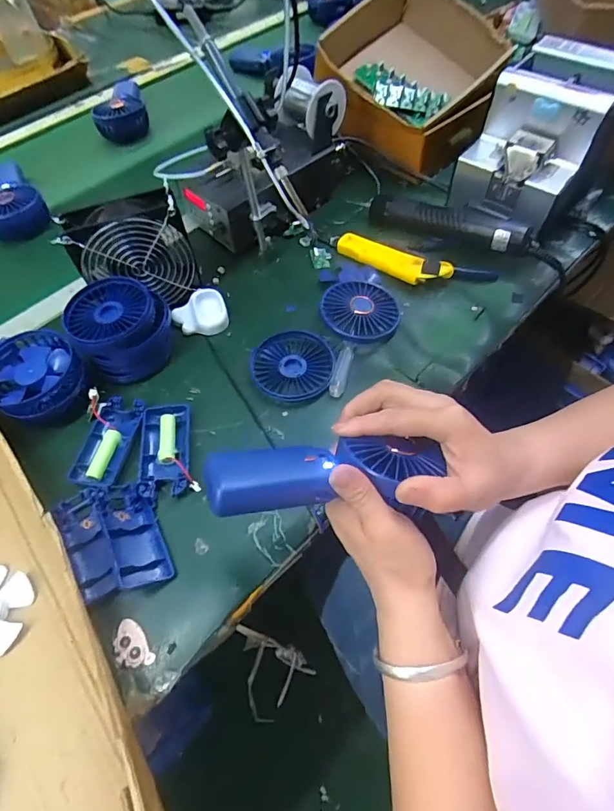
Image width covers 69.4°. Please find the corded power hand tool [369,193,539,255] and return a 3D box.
[{"bbox_3d":[0.172,-0.224,0.541,0.199,0.040,0.031,27,64,17],"label":"corded power hand tool"}]

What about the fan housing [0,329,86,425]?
[{"bbox_3d":[-0.270,-0.026,0.446,0.089,0.043,0.092,-1,59,1],"label":"fan housing"}]

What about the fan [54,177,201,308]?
[{"bbox_3d":[-0.187,-0.164,0.491,0.121,0.115,0.060,-18,60,-9],"label":"fan"}]

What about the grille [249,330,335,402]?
[{"bbox_3d":[-0.016,-0.041,0.468,0.085,0.013,0.085,0,59,2],"label":"grille"}]

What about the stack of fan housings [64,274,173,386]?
[{"bbox_3d":[-0.192,-0.080,0.469,0.097,0.066,0.093,-26,62,-13],"label":"stack of fan housings"}]

